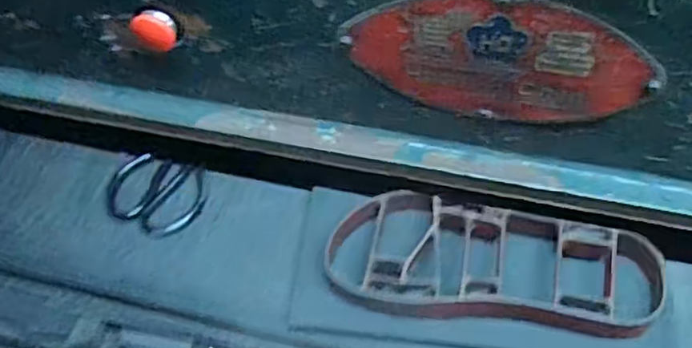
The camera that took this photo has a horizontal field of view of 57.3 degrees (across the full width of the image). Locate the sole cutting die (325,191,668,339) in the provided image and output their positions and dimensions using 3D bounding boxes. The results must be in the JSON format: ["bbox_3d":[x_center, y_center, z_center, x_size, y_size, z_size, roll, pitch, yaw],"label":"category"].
[{"bbox_3d":[0.133,0.080,0.580,0.294,0.038,0.108,7,61,9],"label":"sole cutting die"}]

